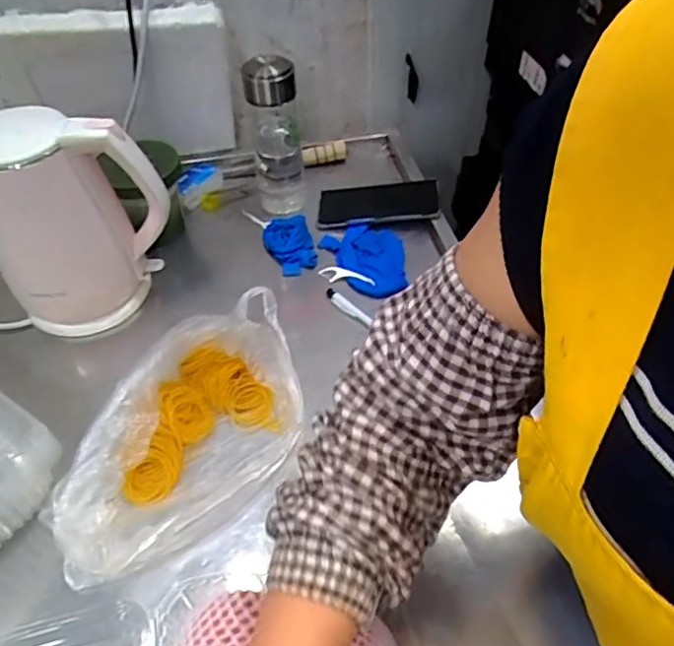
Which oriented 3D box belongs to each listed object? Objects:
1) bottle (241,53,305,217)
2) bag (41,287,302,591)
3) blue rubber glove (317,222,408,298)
[{"bbox_3d":[-0.083,-0.249,0.782,0.070,0.209,0.076,-3,47,-1],"label":"bottle"},{"bbox_3d":[-0.138,0.097,0.570,0.170,0.077,0.310,34,57,28],"label":"bag"},{"bbox_3d":[0.044,-0.085,0.755,0.087,0.019,0.128,-25,51,-20],"label":"blue rubber glove"}]

